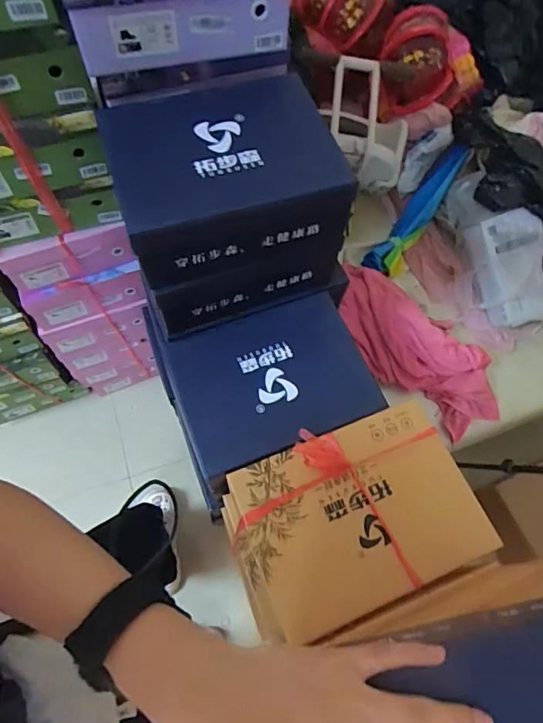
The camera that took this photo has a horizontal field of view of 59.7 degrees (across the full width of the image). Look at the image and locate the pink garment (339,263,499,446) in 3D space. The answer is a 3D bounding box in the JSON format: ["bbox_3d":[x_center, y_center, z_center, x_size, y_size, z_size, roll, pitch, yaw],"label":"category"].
[{"bbox_3d":[0.319,-0.032,1.028,0.452,0.117,0.197,44,69,-1],"label":"pink garment"}]

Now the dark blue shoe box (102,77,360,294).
[{"bbox_3d":[-0.068,-0.257,0.674,0.292,0.143,0.250,-18,67,-11],"label":"dark blue shoe box"}]

